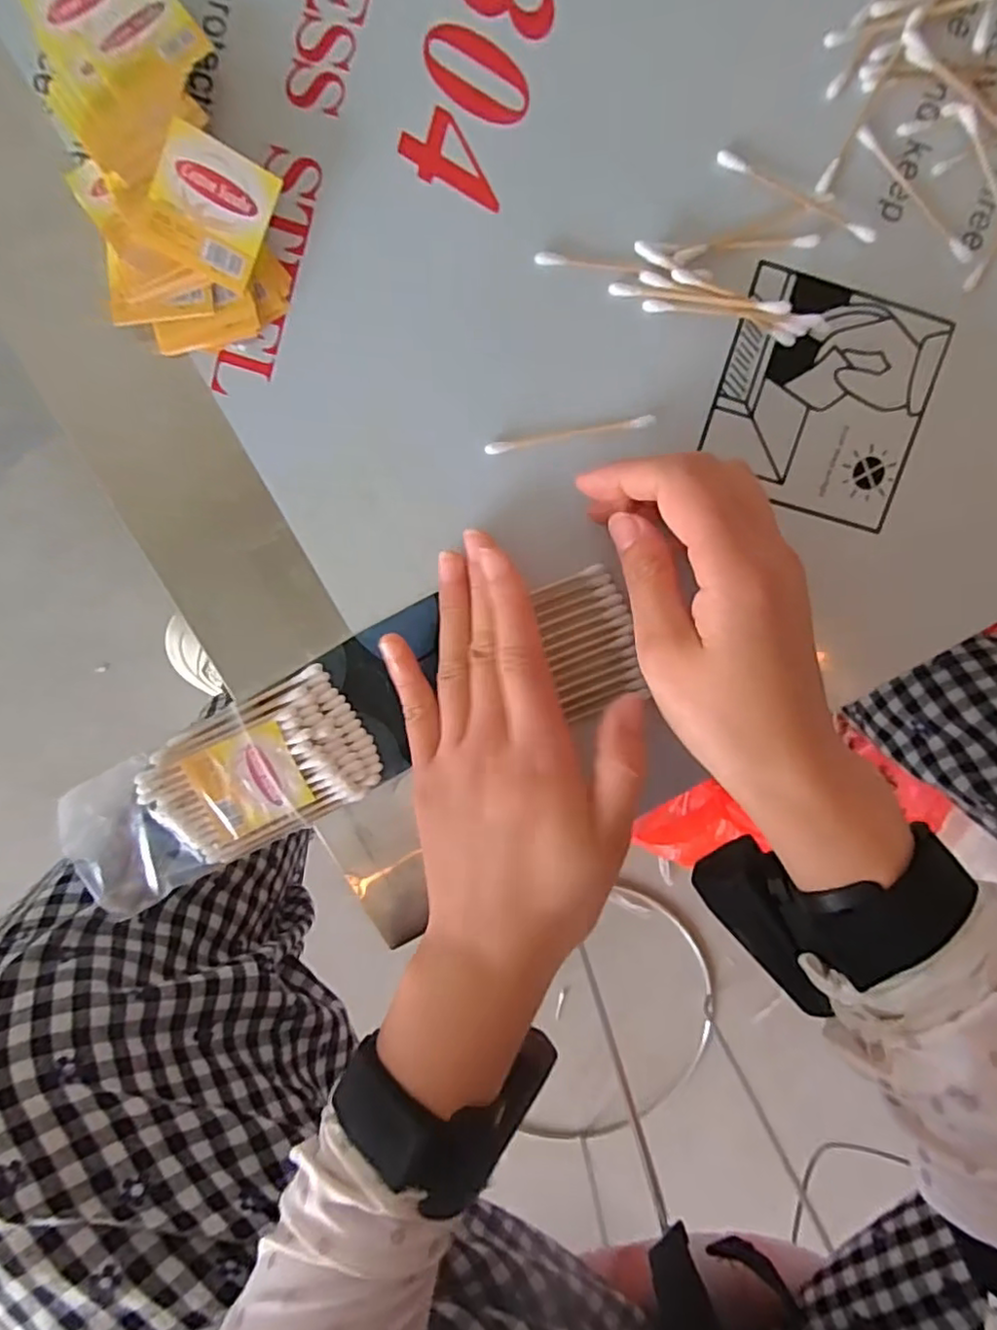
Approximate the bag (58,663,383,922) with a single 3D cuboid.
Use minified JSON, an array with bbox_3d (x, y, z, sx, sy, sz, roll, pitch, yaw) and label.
[{"bbox_3d":[-0.119,0.054,0.271,0.130,0.013,0.058,-27,96,0],"label":"bag"}]

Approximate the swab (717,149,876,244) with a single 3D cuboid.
[{"bbox_3d":[0.121,-0.189,0.255,0.071,0.004,0.008,24,94,-5],"label":"swab"}]

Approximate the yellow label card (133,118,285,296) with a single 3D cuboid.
[{"bbox_3d":[-0.107,-0.170,0.236,0.040,0.004,0.042,23,104,-19],"label":"yellow label card"}]

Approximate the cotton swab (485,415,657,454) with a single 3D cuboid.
[{"bbox_3d":[0.030,-0.096,0.264,0.071,0.004,0.005,-10,96,-2],"label":"cotton swab"}]

